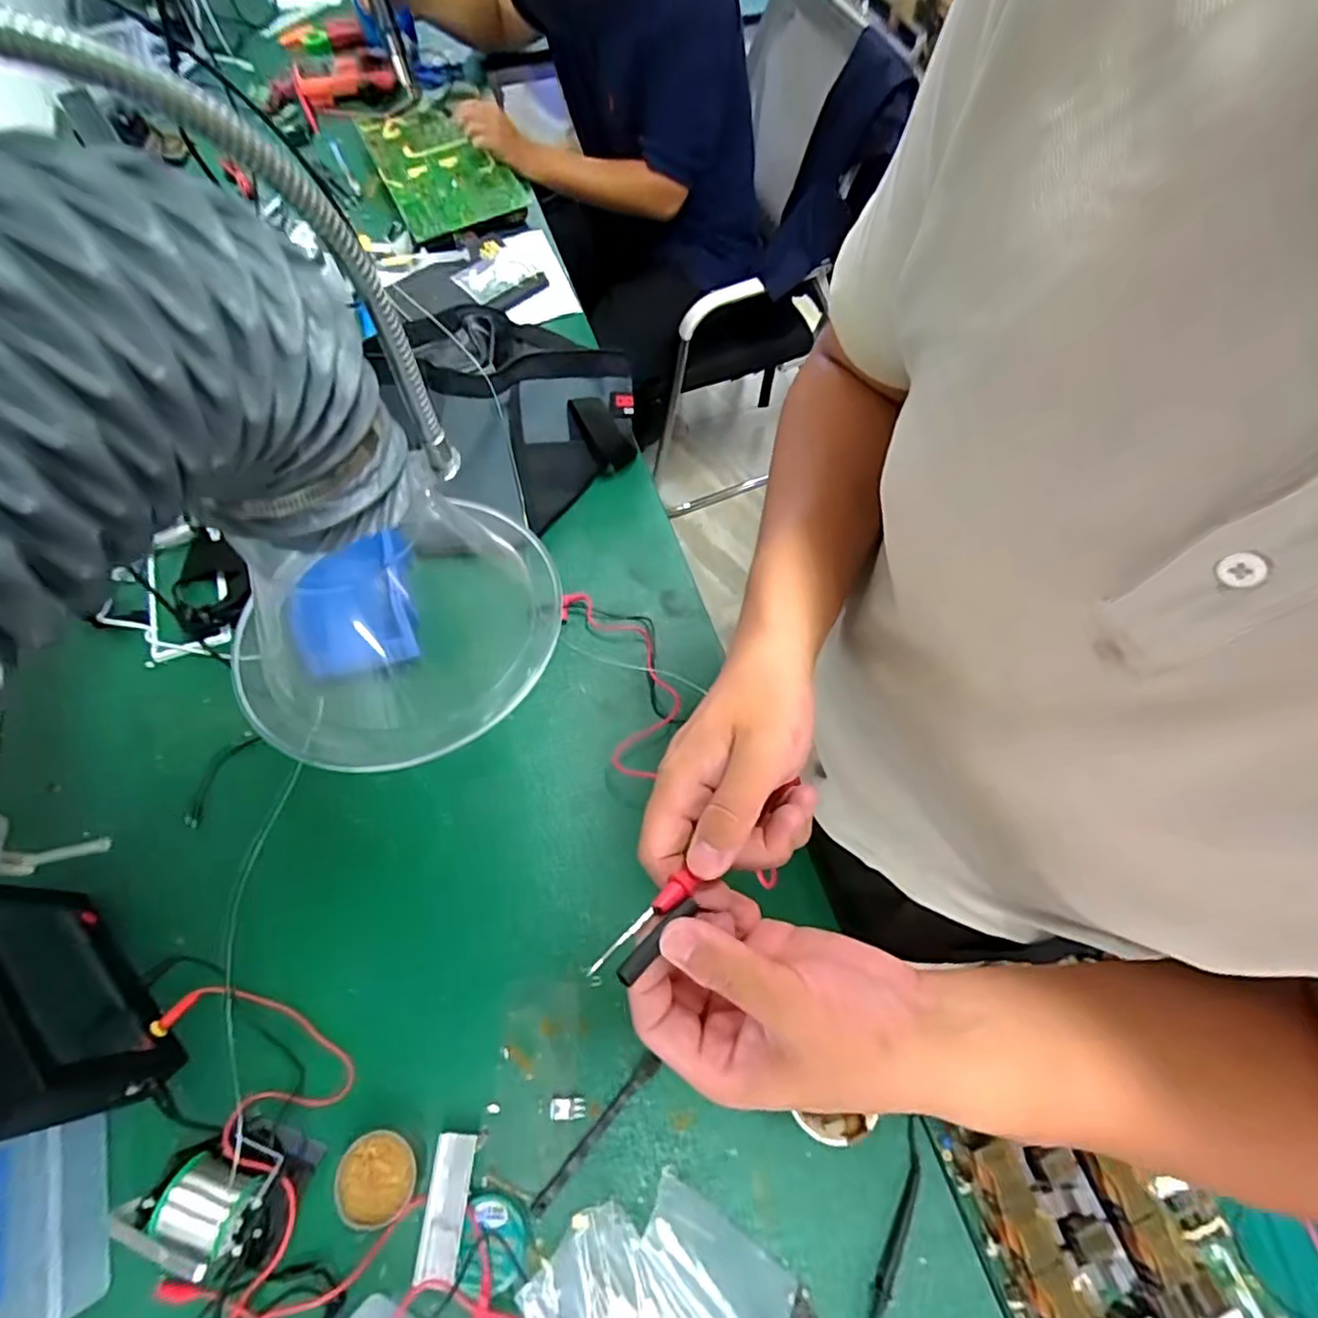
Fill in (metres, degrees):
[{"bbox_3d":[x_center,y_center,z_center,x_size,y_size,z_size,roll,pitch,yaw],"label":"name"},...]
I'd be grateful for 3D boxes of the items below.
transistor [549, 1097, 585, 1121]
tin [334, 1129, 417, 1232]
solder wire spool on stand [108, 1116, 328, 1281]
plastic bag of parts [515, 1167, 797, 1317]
[{"bbox_3d":[-0.080,0.394,0.561,0.030,0.004,0.016,-4,65,-3],"label":"transistor"},{"bbox_3d":[-0.234,0.430,0.531,0.062,0.027,0.062,0,65,-1],"label":"tin"},{"bbox_3d":[-0.337,0.413,0.490,0.095,0.110,0.082,21,66,9],"label":"solder wire spool on stand"},{"bbox_3d":[0.001,0.505,0.499,0.163,0.026,0.156,41,71,17],"label":"plastic bag of parts"}]

